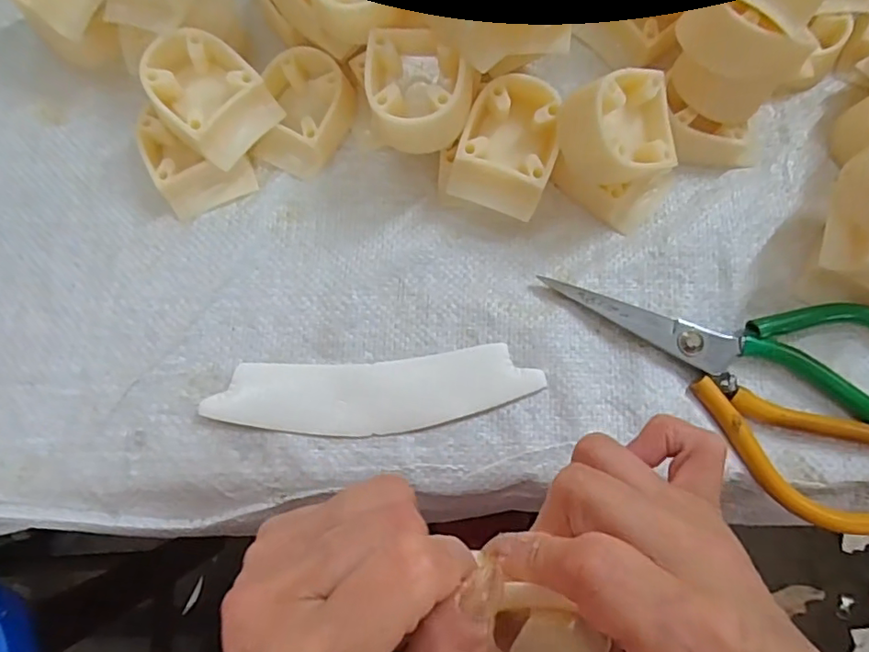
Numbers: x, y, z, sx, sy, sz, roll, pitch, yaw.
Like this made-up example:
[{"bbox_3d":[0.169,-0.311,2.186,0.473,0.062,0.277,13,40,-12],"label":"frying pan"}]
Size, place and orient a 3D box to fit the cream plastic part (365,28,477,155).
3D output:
[{"bbox_3d":[-0.007,-0.107,0.253,0.048,0.021,0.052,2,77,1],"label":"cream plastic part"}]

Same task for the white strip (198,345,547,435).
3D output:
[{"bbox_3d":[-0.028,0.032,0.263,0.153,0.004,0.036,-4,74,-1],"label":"white strip"}]

